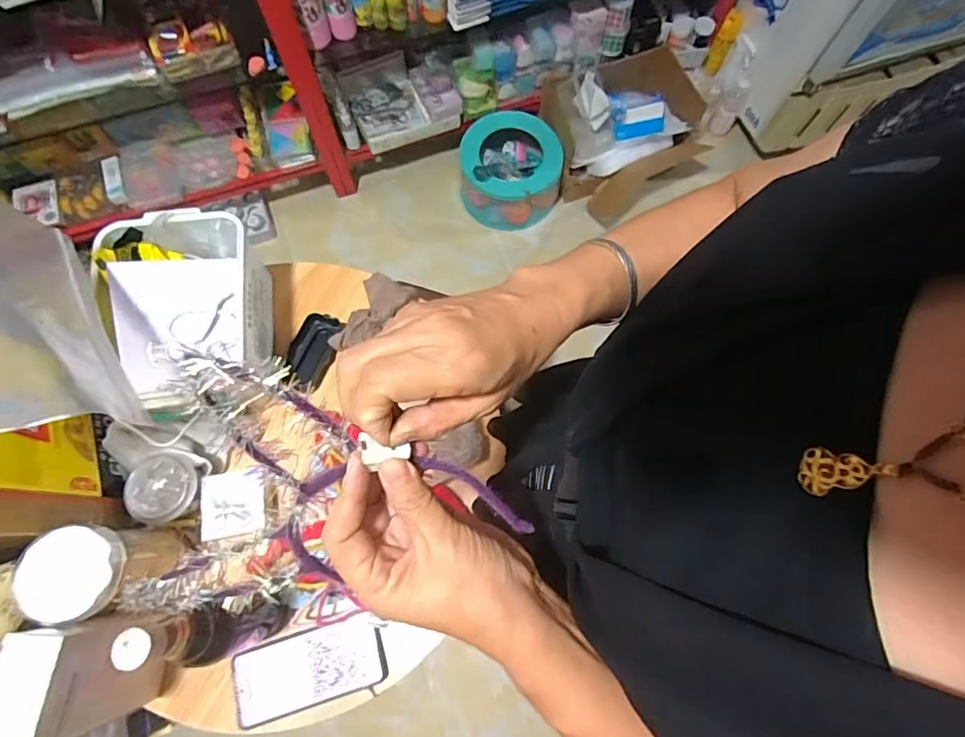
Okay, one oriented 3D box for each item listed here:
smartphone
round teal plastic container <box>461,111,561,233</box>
[{"bbox_3d":[-0.196,0.340,0.580,0.160,0.013,0.076,-12,66,-14],"label":"smartphone"},{"bbox_3d":[0.080,-0.575,1.503,0.284,0.197,0.273,0,72,-1],"label":"round teal plastic container"}]

